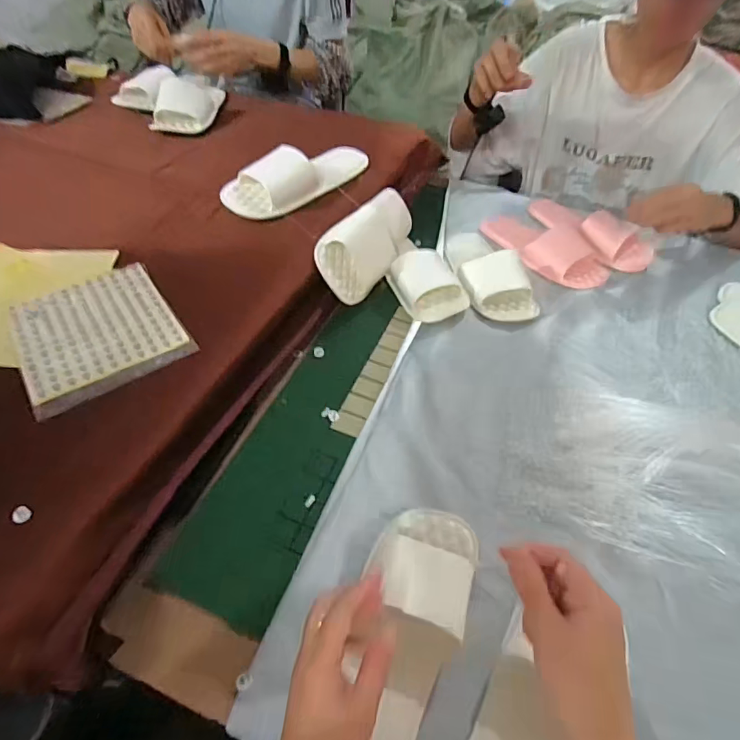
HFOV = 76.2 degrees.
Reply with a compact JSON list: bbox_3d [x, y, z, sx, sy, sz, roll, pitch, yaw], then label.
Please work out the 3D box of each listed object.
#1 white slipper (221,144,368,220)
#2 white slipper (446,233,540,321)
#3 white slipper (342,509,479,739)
[{"bbox_3d":[-0.110,-0.309,0.729,0.090,0.071,0.235,35,56,25],"label":"white slipper"},{"bbox_3d":[0.182,-0.173,0.756,0.100,0.053,0.219,-10,50,-11],"label":"white slipper"},{"bbox_3d":[0.038,0.230,0.415,0.093,0.065,0.219,12,62,8],"label":"white slipper"}]

